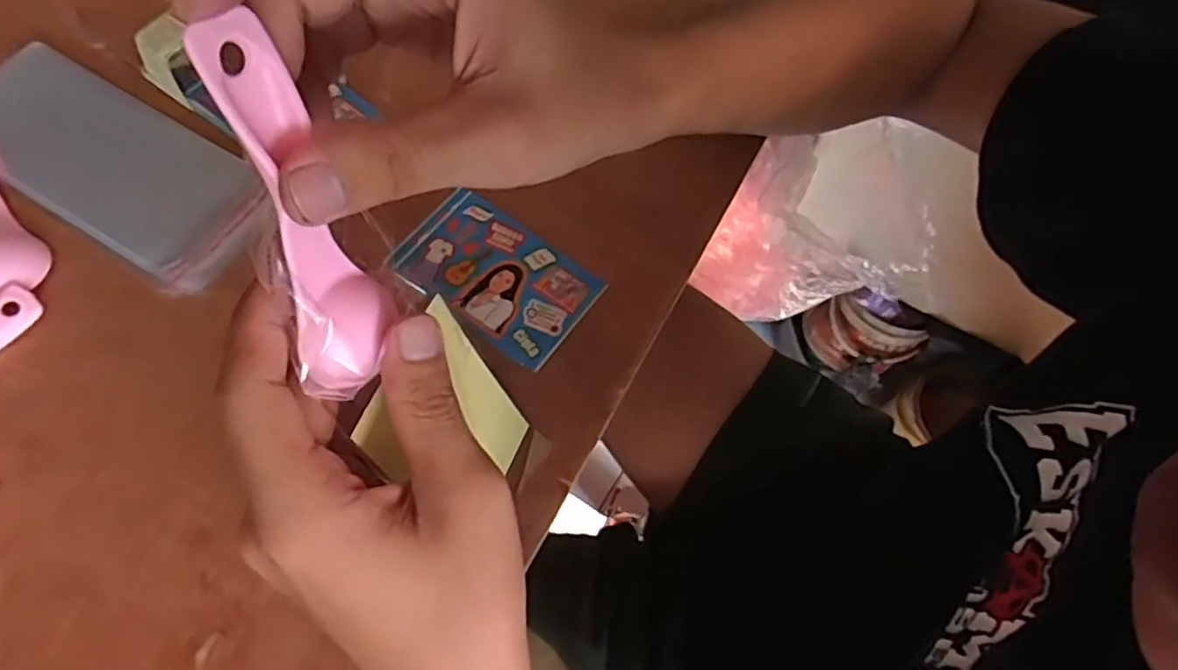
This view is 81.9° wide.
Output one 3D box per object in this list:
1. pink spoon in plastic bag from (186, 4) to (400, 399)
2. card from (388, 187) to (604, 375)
[{"bbox_3d":[-0.076,-0.031,0.185,0.024,0.105,0.028,-5,42,-2],"label":"pink spoon in plastic bag"},{"bbox_3d":[-0.047,-0.032,0.353,0.098,0.004,0.063,35,69,12],"label":"card"}]

